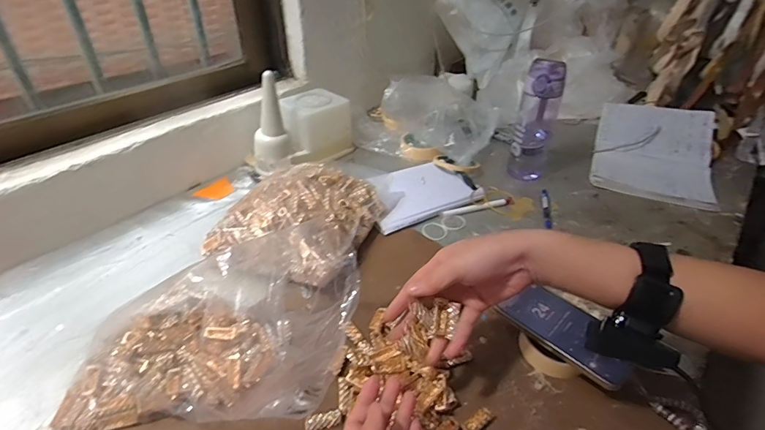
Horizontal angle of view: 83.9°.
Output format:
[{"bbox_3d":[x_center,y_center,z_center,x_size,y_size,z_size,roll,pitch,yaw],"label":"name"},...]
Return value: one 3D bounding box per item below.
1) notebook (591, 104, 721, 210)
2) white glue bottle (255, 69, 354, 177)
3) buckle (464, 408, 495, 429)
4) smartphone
[{"bbox_3d":[0.551,-0.134,0.861,0.210,0.071,0.297,16,39,19],"label":"notebook"},{"bbox_3d":[-0.160,-0.184,0.825,0.195,0.153,0.088,-25,44,-31],"label":"white glue bottle"},{"bbox_3d":[0.098,0.213,0.437,0.036,0.005,0.016,-26,44,-31],"label":"buckle"},{"bbox_3d":[0.214,0.133,0.491,0.066,0.006,0.142,-36,50,-23],"label":"smartphone"}]

